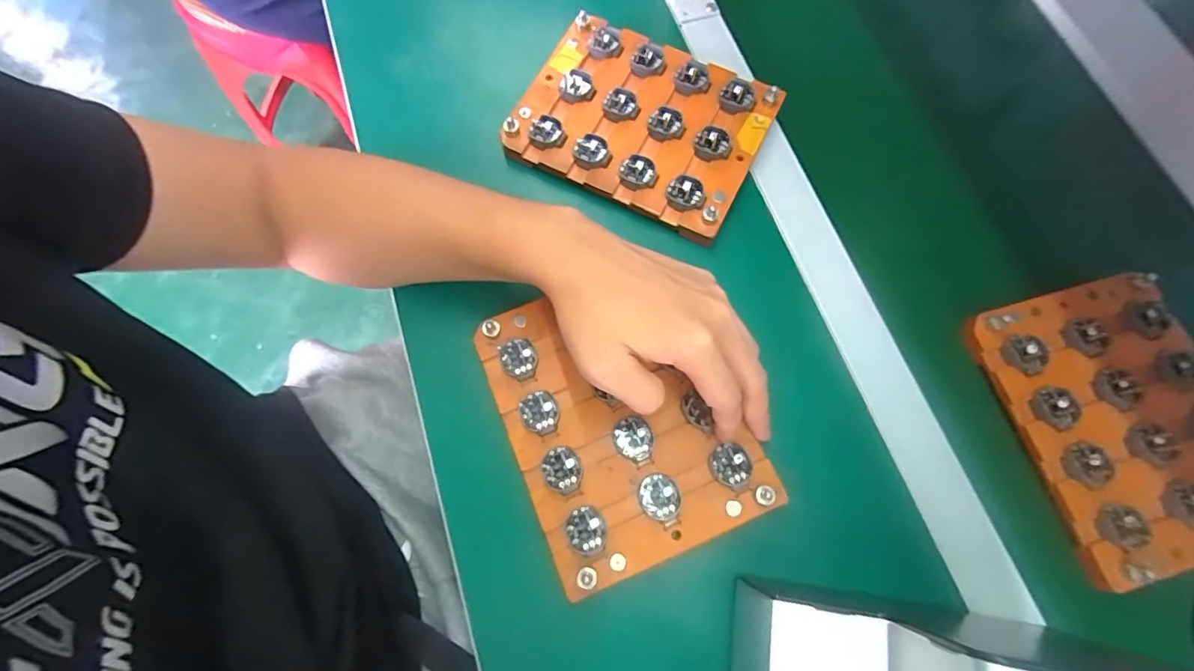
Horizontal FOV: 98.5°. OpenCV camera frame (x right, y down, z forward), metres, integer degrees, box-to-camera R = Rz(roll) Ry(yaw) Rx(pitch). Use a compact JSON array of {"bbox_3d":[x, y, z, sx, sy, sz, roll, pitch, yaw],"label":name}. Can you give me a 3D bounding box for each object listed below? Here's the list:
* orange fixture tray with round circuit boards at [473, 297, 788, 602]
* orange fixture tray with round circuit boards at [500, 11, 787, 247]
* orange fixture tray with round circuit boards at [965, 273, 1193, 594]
[{"bbox_3d":[0.015,0.052,0.337,0.142,0.013,0.183,-21,74,-9],"label":"orange fixture tray with round circuit boards"},{"bbox_3d":[0.034,-0.171,0.406,0.184,0.017,0.144,26,74,10],"label":"orange fixture tray with round circuit boards"},{"bbox_3d":[0.360,0.055,0.350,0.136,0.021,0.184,-15,72,-4],"label":"orange fixture tray with round circuit boards"}]

